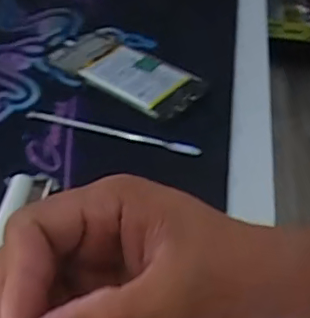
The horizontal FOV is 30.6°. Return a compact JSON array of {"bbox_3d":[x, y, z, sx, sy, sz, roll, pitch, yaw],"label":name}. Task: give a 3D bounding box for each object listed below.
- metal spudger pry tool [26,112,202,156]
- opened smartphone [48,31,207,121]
[{"bbox_3d":[-0.034,-0.023,0.464,0.144,0.006,0.010,10,42,5],"label":"metal spudger pry tool"},{"bbox_3d":[-0.027,-0.083,0.528,0.138,0.009,0.075,33,51,24],"label":"opened smartphone"}]

